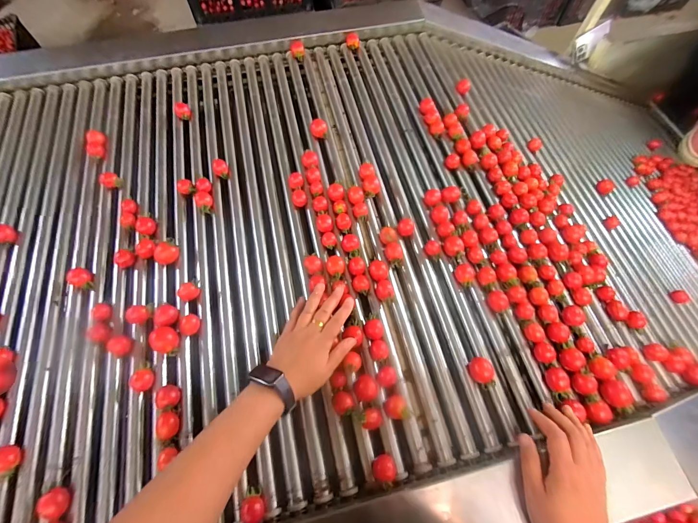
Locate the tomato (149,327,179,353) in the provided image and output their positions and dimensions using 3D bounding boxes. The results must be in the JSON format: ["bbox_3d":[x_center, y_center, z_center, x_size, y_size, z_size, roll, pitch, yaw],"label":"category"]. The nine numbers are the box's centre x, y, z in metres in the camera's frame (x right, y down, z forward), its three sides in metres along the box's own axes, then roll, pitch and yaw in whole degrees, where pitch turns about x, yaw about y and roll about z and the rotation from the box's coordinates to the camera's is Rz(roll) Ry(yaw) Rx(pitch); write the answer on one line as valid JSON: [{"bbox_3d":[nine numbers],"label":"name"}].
[{"bbox_3d":[-0.258,0.111,0.460,0.030,0.032,0.034,12,66,5],"label":"tomato"}]

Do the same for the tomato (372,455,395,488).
[{"bbox_3d":[0.043,0.254,0.401,0.027,0.023,0.029,0,66,-1],"label":"tomato"}]

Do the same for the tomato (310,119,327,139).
[{"bbox_3d":[-0.058,-0.255,0.633,0.032,0.025,0.032,-4,66,-3],"label":"tomato"}]

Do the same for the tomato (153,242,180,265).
[{"bbox_3d":[-0.291,-0.013,0.521,0.034,0.025,0.036,0,66,-1],"label":"tomato"}]

